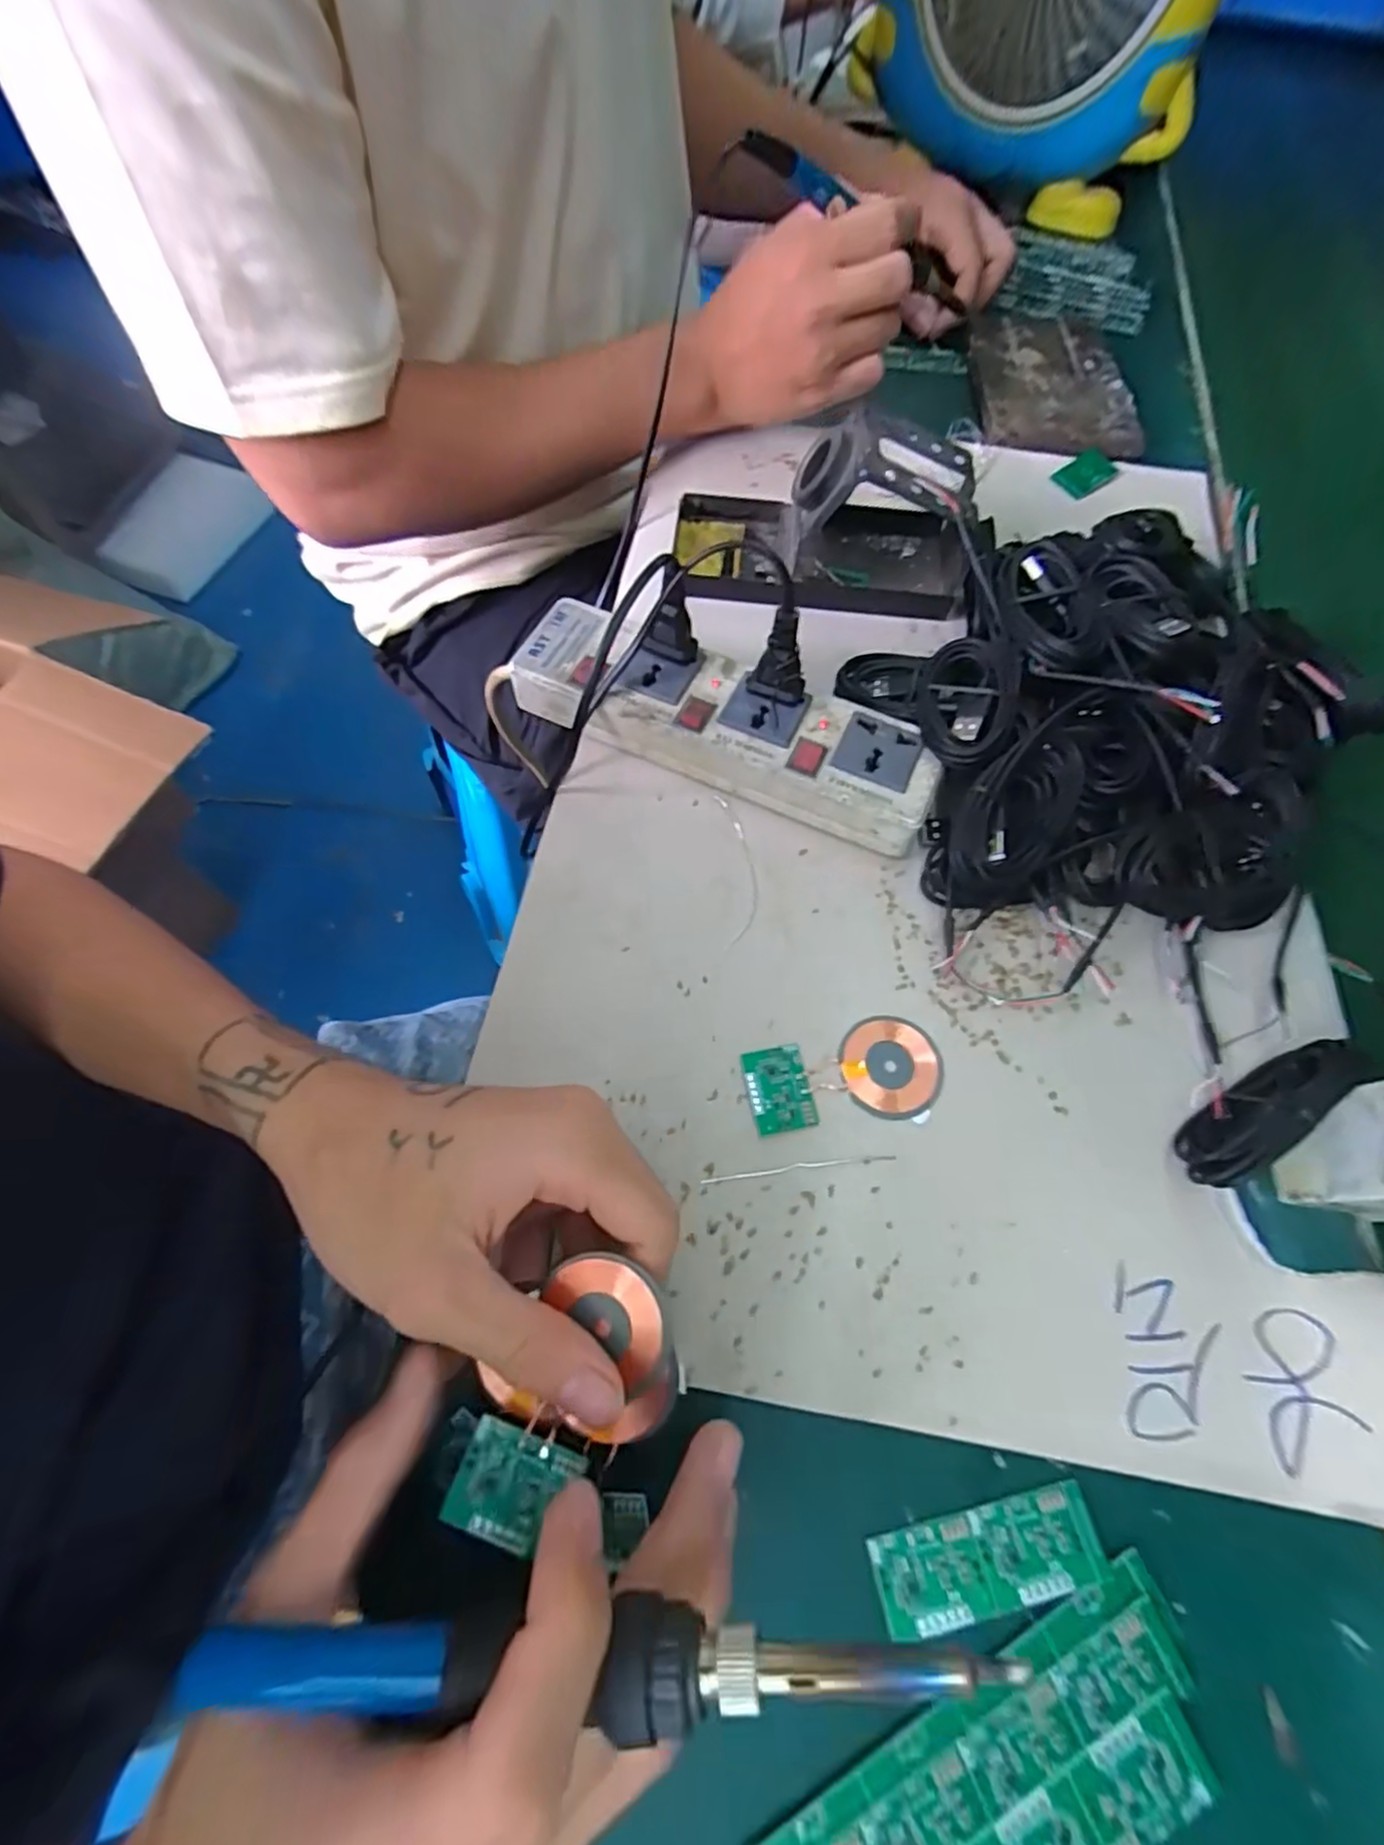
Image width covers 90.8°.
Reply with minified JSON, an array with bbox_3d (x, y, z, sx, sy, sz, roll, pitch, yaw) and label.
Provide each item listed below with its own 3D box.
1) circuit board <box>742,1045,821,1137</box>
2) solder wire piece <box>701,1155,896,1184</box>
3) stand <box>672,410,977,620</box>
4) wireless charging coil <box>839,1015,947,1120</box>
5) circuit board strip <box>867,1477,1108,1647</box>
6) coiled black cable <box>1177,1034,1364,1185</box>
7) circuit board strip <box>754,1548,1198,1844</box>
[{"bbox_3d":[0.035,0.068,0.276,0.025,0.004,0.033,-11,67,-5],"label":"circuit board"},{"bbox_3d":[0.042,0.095,0.264,0.076,0.004,0.004,-6,66,-3],"label":"solder wire piece"},{"bbox_3d":[0.074,-0.225,0.371,0.161,0.069,0.082,2,66,0],"label":"stand"},{"bbox_3d":[0.082,0.058,0.279,0.040,0.008,0.041,-2,67,4],"label":"wireless charging coil"},{"bbox_3d":[0.094,0.203,0.216,0.072,0.004,0.026,-11,67,-6],"label":"circuit board strip"},{"bbox_3d":[0.215,0.071,0.257,0.075,0.042,0.015,-32,70,-14],"label":"coiled black cable"},{"bbox_3d":[0.082,0.244,0.198,0.147,0.004,0.032,-26,69,-12],"label":"circuit board strip"}]

